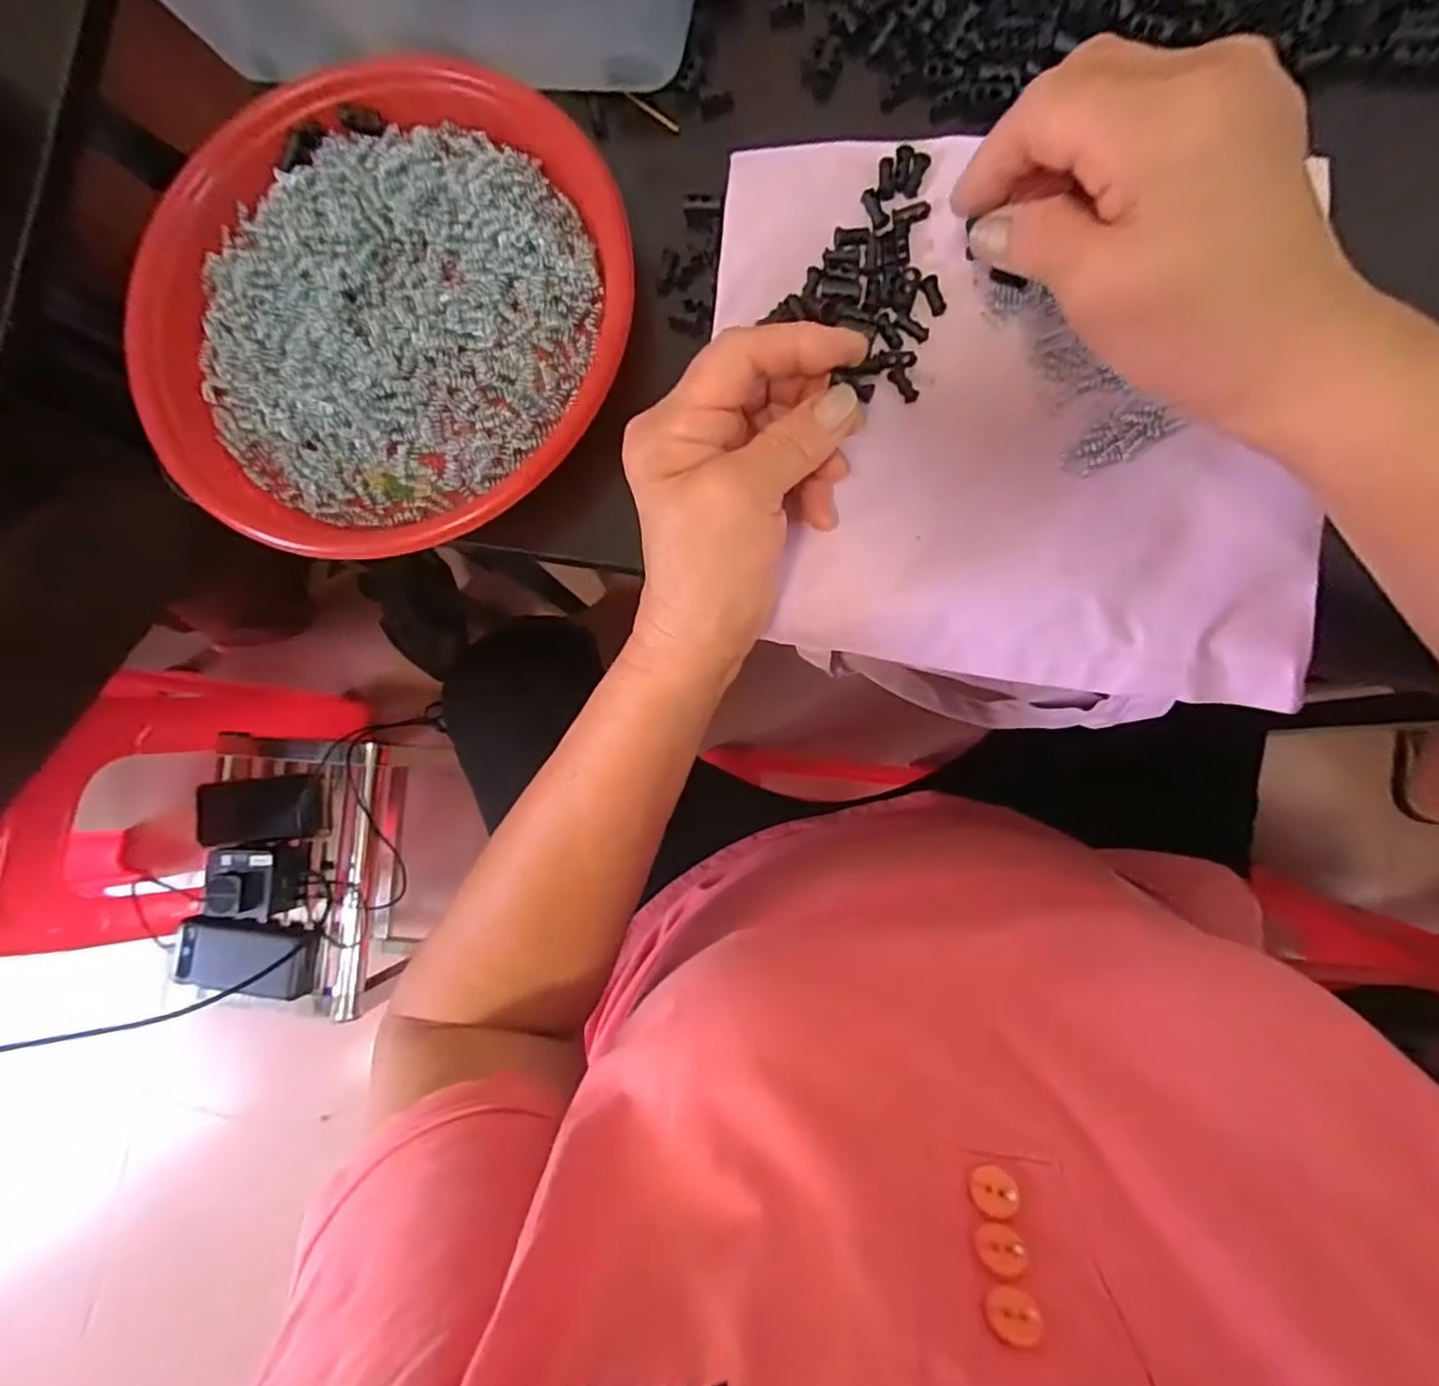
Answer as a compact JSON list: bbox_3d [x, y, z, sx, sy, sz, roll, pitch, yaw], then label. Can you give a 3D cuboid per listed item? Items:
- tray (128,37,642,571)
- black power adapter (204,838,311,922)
[{"bbox_3d":[-0.159,-0.185,0.310,0.236,0.031,0.244,-3,85,6],"label":"tray"},{"bbox_3d":[-0.522,0.213,0.742,0.093,0.058,0.081,-5,84,6],"label":"black power adapter"}]

